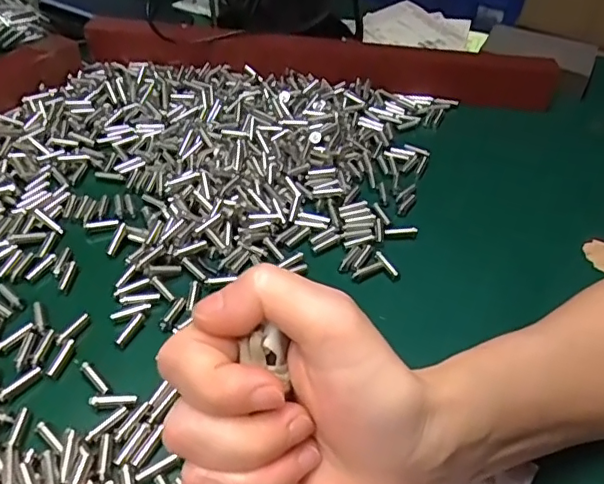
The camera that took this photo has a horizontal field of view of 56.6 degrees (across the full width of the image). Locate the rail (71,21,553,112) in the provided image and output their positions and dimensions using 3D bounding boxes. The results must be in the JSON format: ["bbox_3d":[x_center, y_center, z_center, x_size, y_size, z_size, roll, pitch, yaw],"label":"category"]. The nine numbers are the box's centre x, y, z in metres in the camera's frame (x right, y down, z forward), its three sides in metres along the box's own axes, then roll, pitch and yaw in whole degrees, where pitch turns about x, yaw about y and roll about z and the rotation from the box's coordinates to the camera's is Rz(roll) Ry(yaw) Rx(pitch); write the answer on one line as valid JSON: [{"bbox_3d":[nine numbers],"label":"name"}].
[{"bbox_3d":[0.016,-0.159,0.483,0.386,0.031,0.049,8,44,4],"label":"rail"}]

